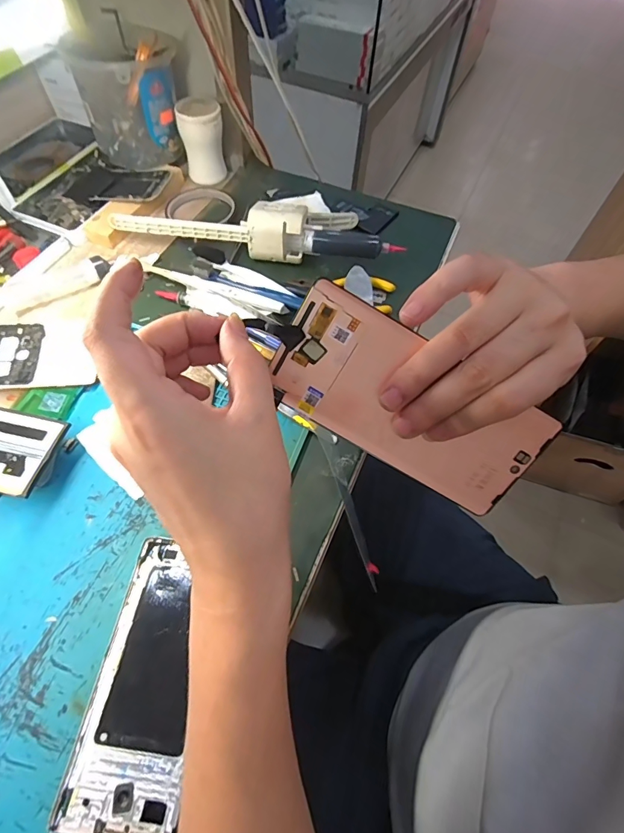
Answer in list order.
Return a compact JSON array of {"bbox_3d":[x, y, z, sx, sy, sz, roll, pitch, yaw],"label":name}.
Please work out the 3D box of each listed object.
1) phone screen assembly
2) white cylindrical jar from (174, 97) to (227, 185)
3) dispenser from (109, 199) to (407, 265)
[{"bbox_3d":[0.055,-0.006,0.239,0.157,0.072,0.004,30,20,-5],"label":"phone screen assembly"},{"bbox_3d":[-0.140,-0.350,0.534,0.052,0.081,0.045,-11,61,-9],"label":"white cylindrical jar"},{"bbox_3d":[-0.060,-0.219,0.471,0.310,0.046,0.070,2,59,-2],"label":"dispenser"}]

